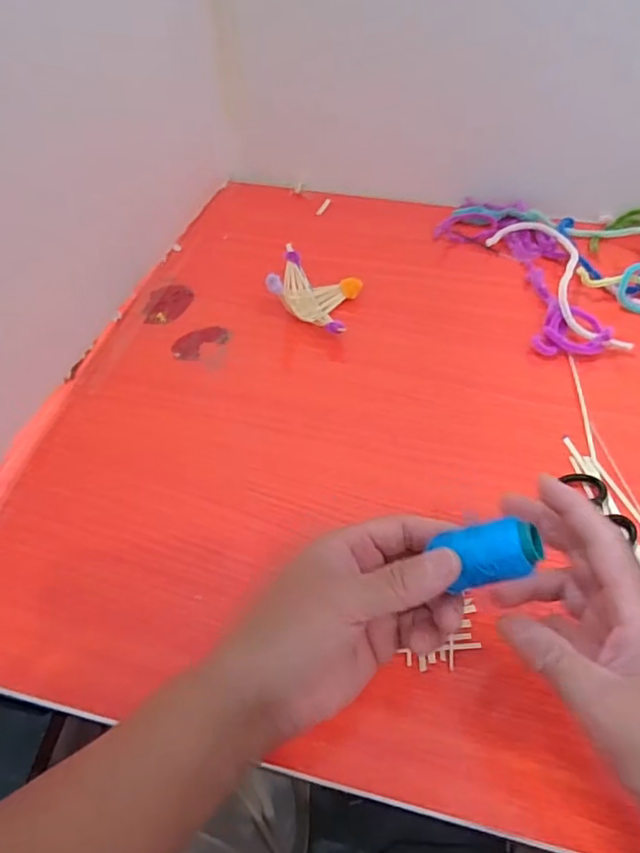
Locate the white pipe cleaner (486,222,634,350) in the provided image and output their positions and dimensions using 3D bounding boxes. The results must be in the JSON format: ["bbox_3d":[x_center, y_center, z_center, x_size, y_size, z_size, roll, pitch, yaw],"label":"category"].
[{"bbox_3d":[0.240,-0.143,0.559,0.069,0.030,0.189,-17,54,-11],"label":"white pipe cleaner"}]

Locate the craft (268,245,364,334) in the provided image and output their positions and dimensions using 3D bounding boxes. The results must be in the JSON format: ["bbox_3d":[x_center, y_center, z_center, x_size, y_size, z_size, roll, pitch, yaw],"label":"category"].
[{"bbox_3d":[-0.007,-0.126,0.549,0.081,0.037,0.078,13,54,11],"label":"craft"}]

